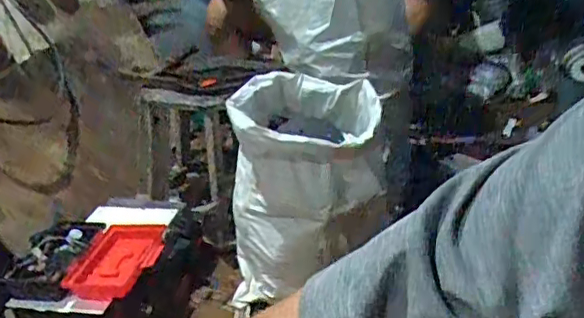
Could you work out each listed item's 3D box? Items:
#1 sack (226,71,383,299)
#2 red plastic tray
[{"bbox_3d":[0.031,0.031,1.271,0.312,0.394,0.324,-4,25,4],"label":"sack"},{"bbox_3d":[-0.330,0.191,1.144,0.153,0.043,0.200,-1,25,11],"label":"red plastic tray"}]

